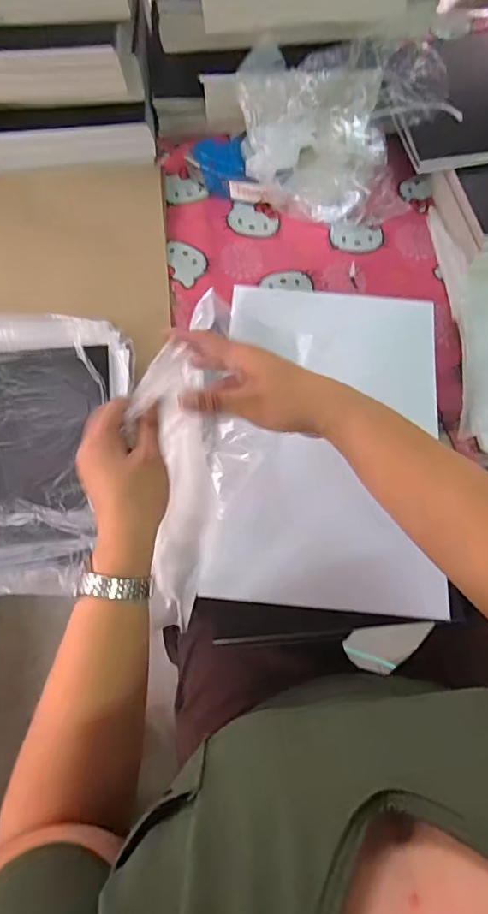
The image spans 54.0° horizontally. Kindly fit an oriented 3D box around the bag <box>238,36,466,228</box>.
[{"bbox_3d":[0.133,-0.448,0.674,0.285,0.167,0.176,-7,70,-2],"label":"bag"}]

